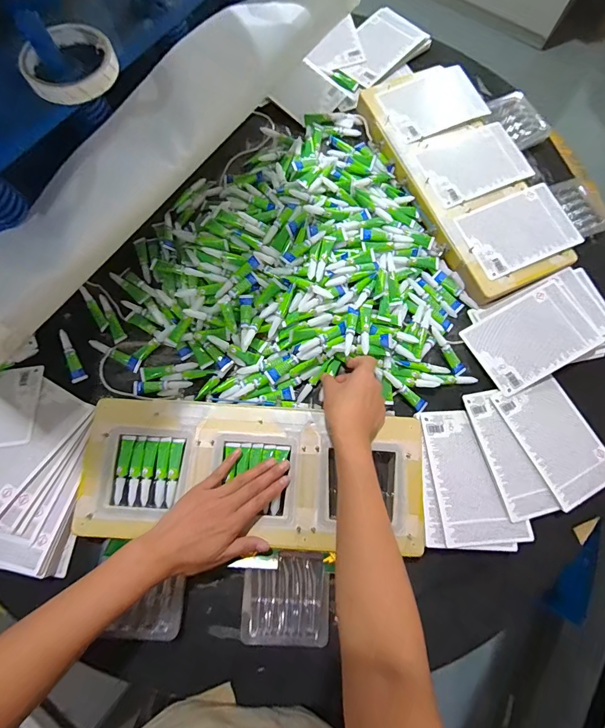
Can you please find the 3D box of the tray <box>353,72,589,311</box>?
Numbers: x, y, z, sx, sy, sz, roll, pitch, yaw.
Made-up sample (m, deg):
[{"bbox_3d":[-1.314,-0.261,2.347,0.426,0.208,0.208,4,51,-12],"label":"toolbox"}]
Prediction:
[{"bbox_3d":[0.268,-0.312,0.596,0.197,0.032,0.418,-20,76,-7],"label":"tray"}]

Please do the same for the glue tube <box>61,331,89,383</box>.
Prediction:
[{"bbox_3d":[-0.335,-0.011,0.524,0.019,0.011,0.080,-25,76,-8],"label":"glue tube"}]

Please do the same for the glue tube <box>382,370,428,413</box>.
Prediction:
[{"bbox_3d":[0.147,0.038,0.517,0.081,0.012,0.019,41,77,-9],"label":"glue tube"}]

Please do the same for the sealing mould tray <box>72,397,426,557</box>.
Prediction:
[{"bbox_3d":[-0.060,0.142,0.470,0.429,0.033,0.167,5,74,-1],"label":"sealing mould tray"}]

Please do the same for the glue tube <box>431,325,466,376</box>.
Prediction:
[{"bbox_3d":[0.213,-0.019,0.534,0.020,0.009,0.080,-34,94,-10],"label":"glue tube"}]

